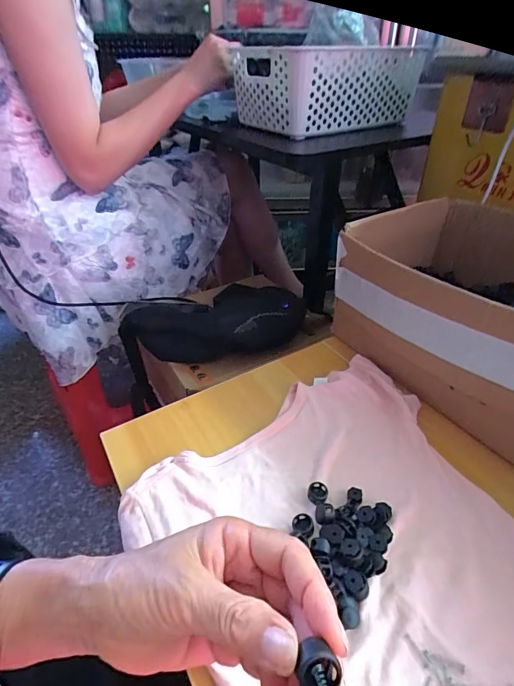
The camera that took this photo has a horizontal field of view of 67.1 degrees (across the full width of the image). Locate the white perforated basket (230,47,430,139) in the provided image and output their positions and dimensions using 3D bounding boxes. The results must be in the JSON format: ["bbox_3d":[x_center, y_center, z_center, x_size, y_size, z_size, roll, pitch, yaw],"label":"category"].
[{"bbox_3d":[0.117,-0.432,0.658,0.285,0.106,0.187,-22,43,-25],"label":"white perforated basket"}]

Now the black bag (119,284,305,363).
[{"bbox_3d":[-0.070,-0.034,0.614,0.294,0.071,0.105,-2,38,-3],"label":"black bag"}]

